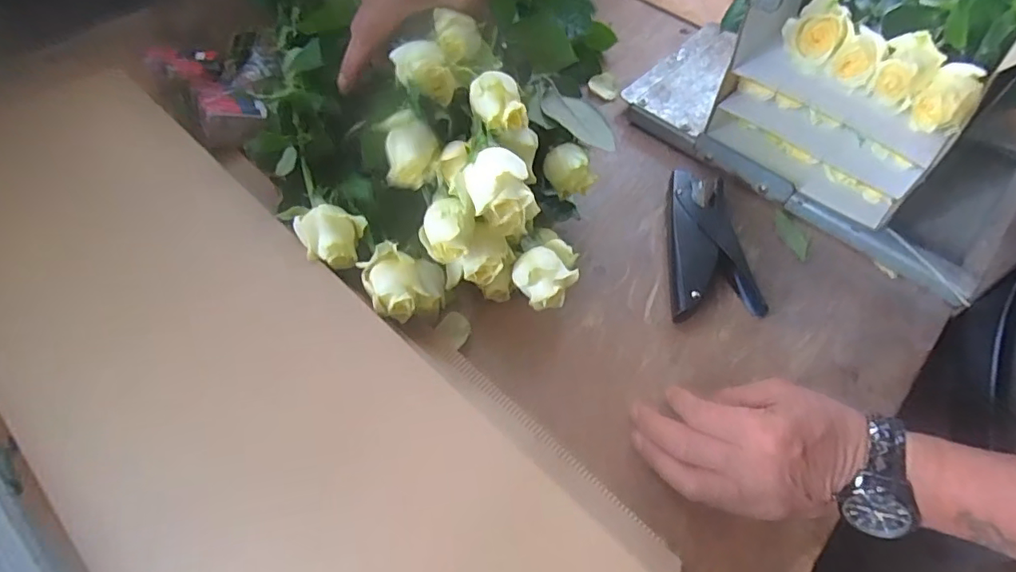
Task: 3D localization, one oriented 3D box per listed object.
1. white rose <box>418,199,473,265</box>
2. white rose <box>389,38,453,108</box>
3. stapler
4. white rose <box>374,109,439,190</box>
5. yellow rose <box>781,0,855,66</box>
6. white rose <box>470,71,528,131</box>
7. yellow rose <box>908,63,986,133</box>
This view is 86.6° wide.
[{"bbox_3d":[-0.044,-0.041,0.387,0.038,0.036,0.033,-4,57,-4],"label":"white rose"},{"bbox_3d":[-0.062,-0.155,0.396,0.034,0.035,0.041,-25,60,-17],"label":"white rose"},{"bbox_3d":[0.181,-0.035,0.480,0.082,0.023,0.158,6,56,3],"label":"stapler"},{"bbox_3d":[-0.072,-0.098,0.382,0.034,0.039,0.046,21,58,12],"label":"white rose"},{"bbox_3d":[0.261,-0.216,0.453,0.048,0.042,0.041,35,62,20],"label":"yellow rose"},{"bbox_3d":[-0.007,-0.133,0.390,0.032,0.030,0.038,-22,60,-15],"label":"white rose"},{"bbox_3d":[0.339,-0.144,0.416,0.038,0.042,0.039,-38,65,-23],"label":"yellow rose"}]

